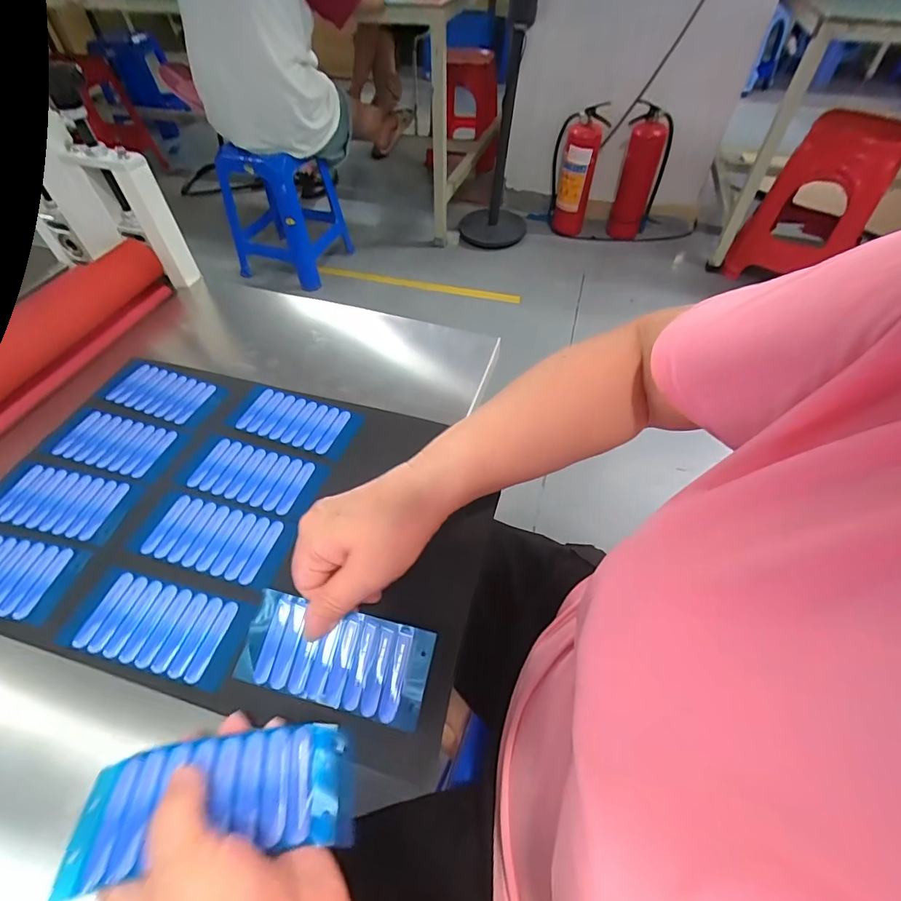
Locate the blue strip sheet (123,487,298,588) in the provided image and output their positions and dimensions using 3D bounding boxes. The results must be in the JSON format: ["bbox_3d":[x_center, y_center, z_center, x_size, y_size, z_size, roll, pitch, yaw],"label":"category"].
[{"bbox_3d":[-0.179,0.064,0.344,0.115,0.008,0.055,12,53,9],"label":"blue strip sheet"}]

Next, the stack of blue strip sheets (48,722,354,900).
[{"bbox_3d":[-0.112,0.168,0.223,0.123,0.022,0.053,1,45,-14],"label":"stack of blue strip sheets"}]

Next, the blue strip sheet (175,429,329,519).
[{"bbox_3d":[-0.165,0.021,0.381,0.112,0.006,0.058,14,53,10],"label":"blue strip sheet"}]

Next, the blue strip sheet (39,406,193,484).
[{"bbox_3d":[-0.292,-0.007,0.399,0.116,0.010,0.055,13,53,10],"label":"blue strip sheet"}]

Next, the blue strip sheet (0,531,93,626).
[{"bbox_3d":[-0.329,0.086,0.327,0.124,0.010,0.055,8,52,7],"label":"blue strip sheet"}]

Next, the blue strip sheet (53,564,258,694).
[{"bbox_3d":[-0.193,0.116,0.305,0.119,0.010,0.054,11,53,9],"label":"blue strip sheet"}]

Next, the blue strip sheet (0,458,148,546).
[{"bbox_3d":[-0.314,0.038,0.363,0.125,0.006,0.055,11,53,8],"label":"blue strip sheet"}]

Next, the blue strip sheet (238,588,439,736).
[{"bbox_3d":[-0.073,0.127,0.285,0.121,0.006,0.054,10,69,13],"label":"blue strip sheet"}]

